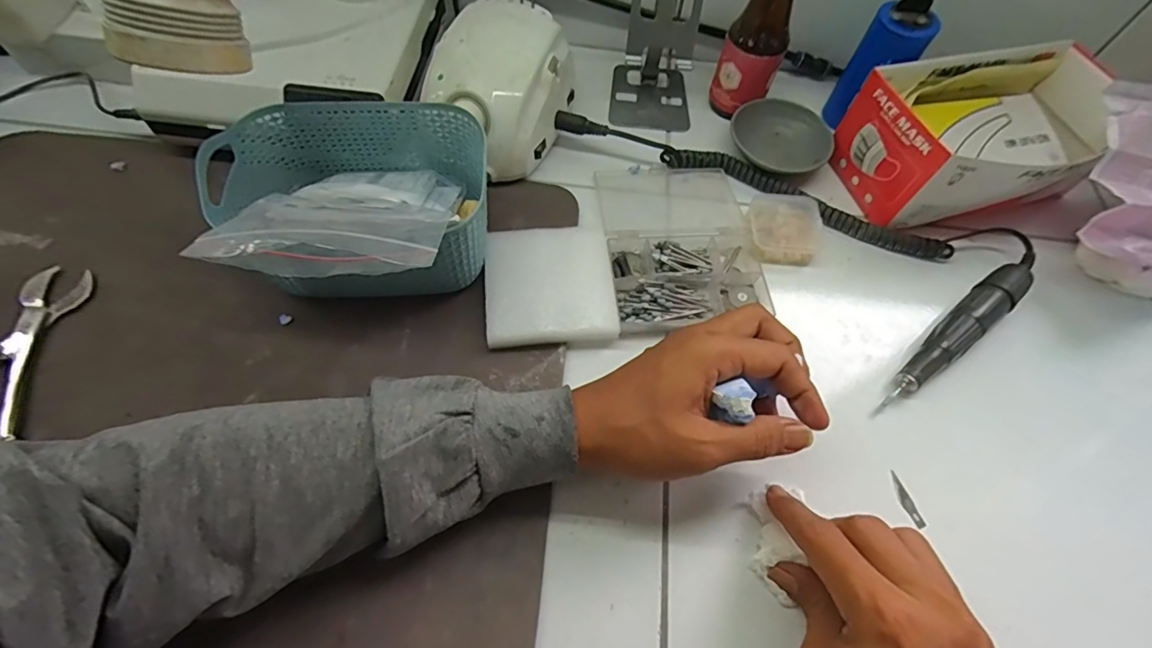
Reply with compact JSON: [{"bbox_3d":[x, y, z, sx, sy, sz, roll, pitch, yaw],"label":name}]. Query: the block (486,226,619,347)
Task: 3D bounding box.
[{"bbox_3d":[-0.020,-0.030,0.381,0.092,0.018,0.095,-3,62,-5],"label":"block"}]

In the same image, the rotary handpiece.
[{"bbox_3d":[0.289,0.001,0.383,0.197,0.022,0.028,-32,68,-19],"label":"rotary handpiece"}]

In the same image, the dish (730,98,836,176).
[{"bbox_3d":[0.183,-0.166,0.462,0.086,0.029,0.082,2,61,-3],"label":"dish"}]

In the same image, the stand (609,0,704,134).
[{"bbox_3d":[0.077,-0.247,0.462,0.078,0.113,0.084,10,61,1],"label":"stand"}]

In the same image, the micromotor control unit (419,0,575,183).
[{"bbox_3d":[-0.066,-0.197,0.432,0.105,0.072,0.138,19,62,6],"label":"micromotor control unit"}]

